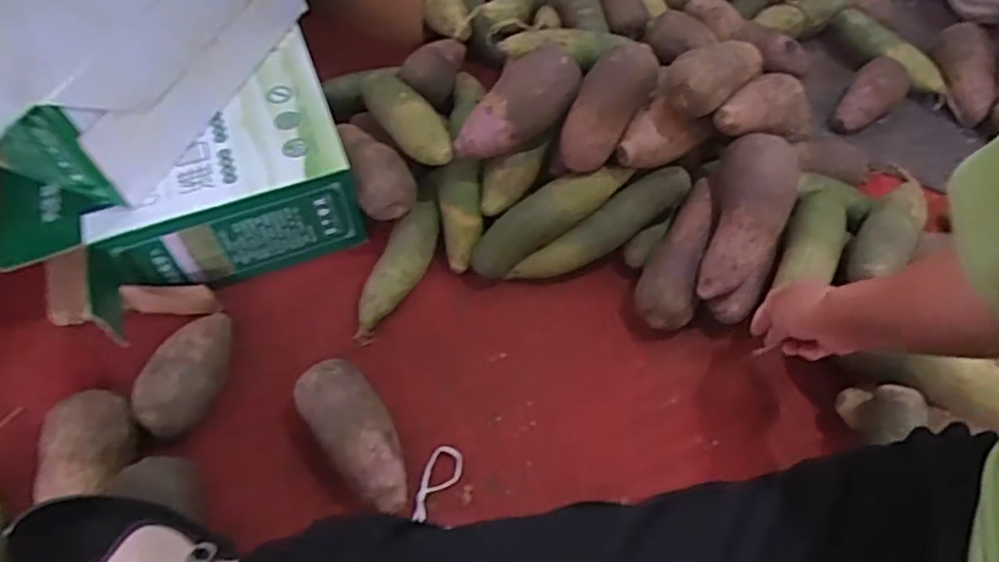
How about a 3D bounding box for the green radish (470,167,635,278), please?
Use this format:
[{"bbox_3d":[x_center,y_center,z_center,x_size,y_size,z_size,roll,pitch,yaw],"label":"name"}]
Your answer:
[{"bbox_3d":[0.054,-0.077,0.772,0.201,0.045,0.045,-34,63,2],"label":"green radish"}]

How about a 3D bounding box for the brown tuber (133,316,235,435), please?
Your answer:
[{"bbox_3d":[-0.314,0.089,0.688,0.070,0.061,0.139,12,57,7],"label":"brown tuber"}]

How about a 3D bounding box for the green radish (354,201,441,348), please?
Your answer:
[{"bbox_3d":[-0.112,-0.017,0.772,0.053,0.042,0.180,15,58,9],"label":"green radish"}]

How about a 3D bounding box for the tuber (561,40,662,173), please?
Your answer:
[{"bbox_3d":[0.114,-0.193,0.748,0.068,0.144,0.055,25,15,-16],"label":"tuber"}]

